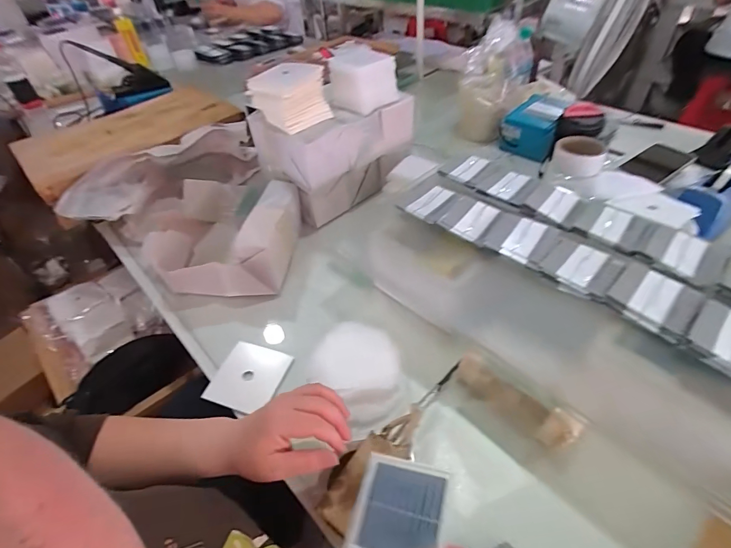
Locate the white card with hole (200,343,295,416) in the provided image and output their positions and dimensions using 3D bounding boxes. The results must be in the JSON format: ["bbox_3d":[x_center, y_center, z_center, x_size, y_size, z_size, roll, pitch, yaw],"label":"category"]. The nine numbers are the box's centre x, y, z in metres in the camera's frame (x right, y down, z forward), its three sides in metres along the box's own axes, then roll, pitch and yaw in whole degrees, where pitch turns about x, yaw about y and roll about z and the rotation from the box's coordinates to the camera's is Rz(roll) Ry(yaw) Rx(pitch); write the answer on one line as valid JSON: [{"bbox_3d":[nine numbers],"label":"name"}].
[{"bbox_3d":[-0.170,0.151,0.561,0.098,0.008,0.095,15,56,14],"label":"white card with hole"}]

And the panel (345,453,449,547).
[{"bbox_3d":[0.032,0.236,0.379,0.086,0.005,0.092,4,50,25],"label":"panel"}]

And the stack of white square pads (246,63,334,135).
[{"bbox_3d":[-0.135,-0.332,0.711,0.113,0.081,0.117,-36,52,-26],"label":"stack of white square pads"}]

